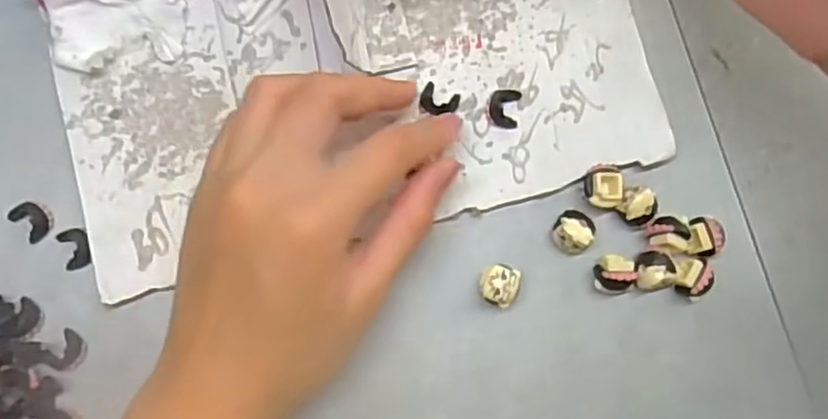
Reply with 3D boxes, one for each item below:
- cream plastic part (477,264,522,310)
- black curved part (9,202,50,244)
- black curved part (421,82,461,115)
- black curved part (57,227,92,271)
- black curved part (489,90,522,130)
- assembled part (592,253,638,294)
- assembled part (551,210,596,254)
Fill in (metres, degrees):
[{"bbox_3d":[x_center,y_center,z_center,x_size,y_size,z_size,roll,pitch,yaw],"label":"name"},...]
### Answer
[{"bbox_3d":[0.033,0.029,0.266,0.016,0.013,0.016,0,86,-1],"label":"cream plastic part"},{"bbox_3d":[-0.153,0.004,0.266,0.012,0.004,0.016,-41,88,-4],"label":"black curved part"},{"bbox_3d":[0.010,-0.045,0.275,0.016,0.005,0.012,28,85,1],"label":"black curved part"},{"bbox_3d":[-0.135,0.015,0.265,0.012,0.004,0.017,-19,86,-3],"label":"black curved part"},{"bbox_3d":[0.037,-0.042,0.275,0.013,0.005,0.017,9,85,-1],"label":"black curved part"},{"bbox_3d":[0.081,0.026,0.267,0.016,0.013,0.016,4,86,-1],"label":"assembled part"},{"bbox_3d":[0.065,0.008,0.270,0.016,0.012,0.016,0,86,-1],"label":"assembled part"}]

